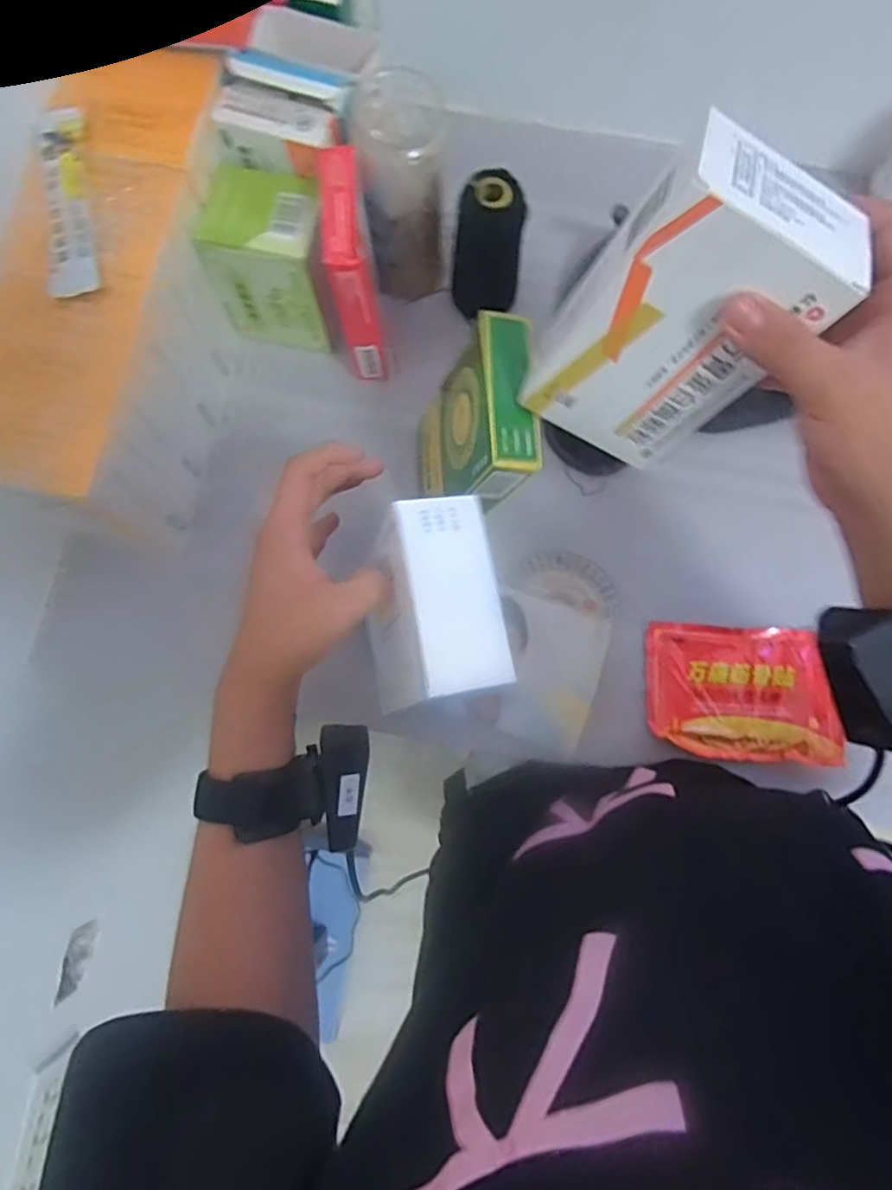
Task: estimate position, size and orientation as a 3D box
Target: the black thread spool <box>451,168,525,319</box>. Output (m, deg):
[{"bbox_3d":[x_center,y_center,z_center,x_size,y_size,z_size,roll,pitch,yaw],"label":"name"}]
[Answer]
[{"bbox_3d":[0.033,-0.262,0.487,0.050,0.103,0.044,9,79,1],"label":"black thread spool"}]

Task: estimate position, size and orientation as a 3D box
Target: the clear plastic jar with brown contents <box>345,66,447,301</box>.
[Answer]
[{"bbox_3d":[-0.032,-0.293,0.470,0.060,0.134,0.074,0,79,-1],"label":"clear plastic jar with brown contents"}]

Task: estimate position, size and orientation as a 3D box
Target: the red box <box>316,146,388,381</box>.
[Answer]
[{"bbox_3d":[-0.065,-0.225,0.457,0.028,0.131,0.086,-8,79,-3],"label":"red box"}]

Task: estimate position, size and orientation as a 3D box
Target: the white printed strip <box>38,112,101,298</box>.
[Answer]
[{"bbox_3d":[-0.226,-0.238,0.385,0.025,0.010,0.130,-9,79,-3],"label":"white printed strip"}]

